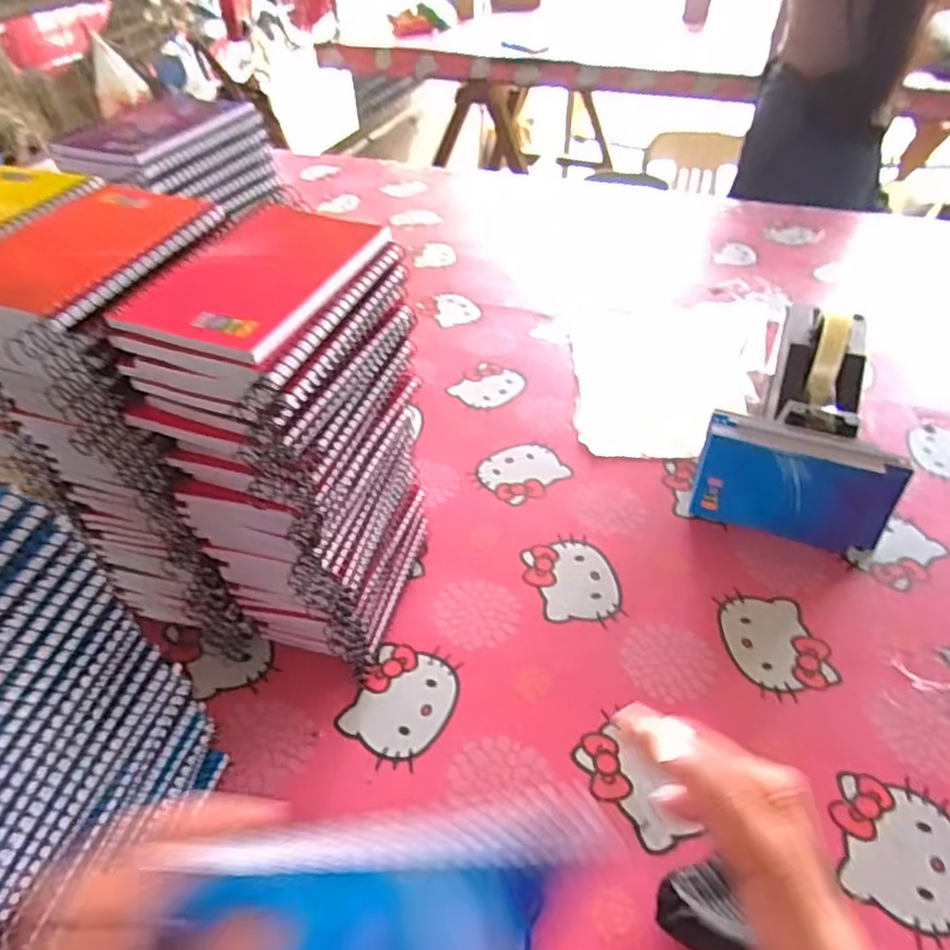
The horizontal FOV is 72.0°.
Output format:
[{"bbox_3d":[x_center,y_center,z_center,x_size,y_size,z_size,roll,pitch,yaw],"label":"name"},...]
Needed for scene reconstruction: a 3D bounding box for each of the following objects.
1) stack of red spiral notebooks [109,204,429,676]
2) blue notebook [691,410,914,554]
[{"bbox_3d":[-0.108,-0.002,0.423,0.103,0.275,0.159,11,45,11],"label":"stack of red spiral notebooks"},{"bbox_3d":[0.267,0.007,0.546,0.148,0.093,0.019,14,22,19],"label":"blue notebook"}]

